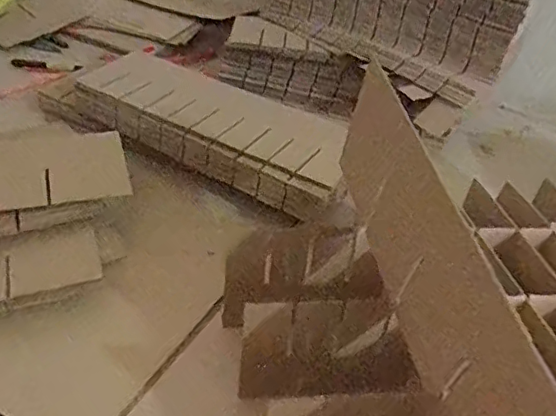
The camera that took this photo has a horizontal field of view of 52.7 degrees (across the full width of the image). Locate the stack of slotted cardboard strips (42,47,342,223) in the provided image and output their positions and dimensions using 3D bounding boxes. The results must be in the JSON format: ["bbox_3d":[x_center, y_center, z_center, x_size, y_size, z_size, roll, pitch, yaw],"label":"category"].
[{"bbox_3d":[-0.098,-0.106,0.684,0.373,0.067,0.119,22,40,19],"label":"stack of slotted cardboard strips"}]

